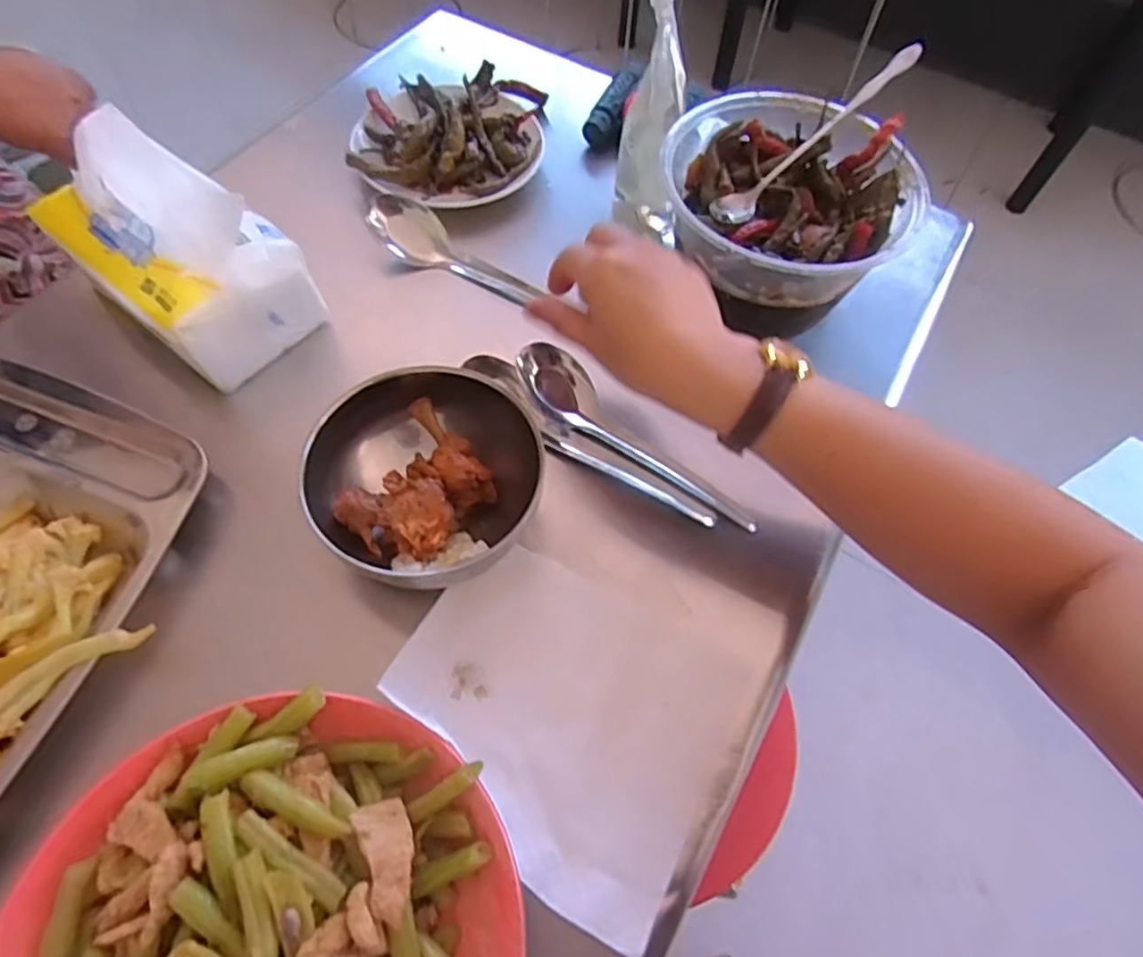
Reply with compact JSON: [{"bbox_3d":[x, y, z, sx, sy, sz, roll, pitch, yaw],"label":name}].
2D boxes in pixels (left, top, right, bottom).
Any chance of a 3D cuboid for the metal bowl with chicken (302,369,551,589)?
[{"bbox_3d":[-0.081,-0.002,0.385,0.123,0.053,0.130,1,61,-2],"label":"metal bowl with chicken"}]

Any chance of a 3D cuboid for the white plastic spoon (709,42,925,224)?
[{"bbox_3d":[0.164,-0.228,0.449,0.178,0.014,0.022,-41,69,-3],"label":"white plastic spoon"}]

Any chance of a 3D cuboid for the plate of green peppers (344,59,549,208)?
[{"bbox_3d":[-0.096,-0.278,0.532,0.146,0.039,0.143,1,61,-2],"label":"plate of green peppers"}]

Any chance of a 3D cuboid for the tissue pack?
[{"bbox_3d":[-0.245,-0.140,0.421,0.143,0.084,0.104,35,65,16],"label":"tissue pack"}]

